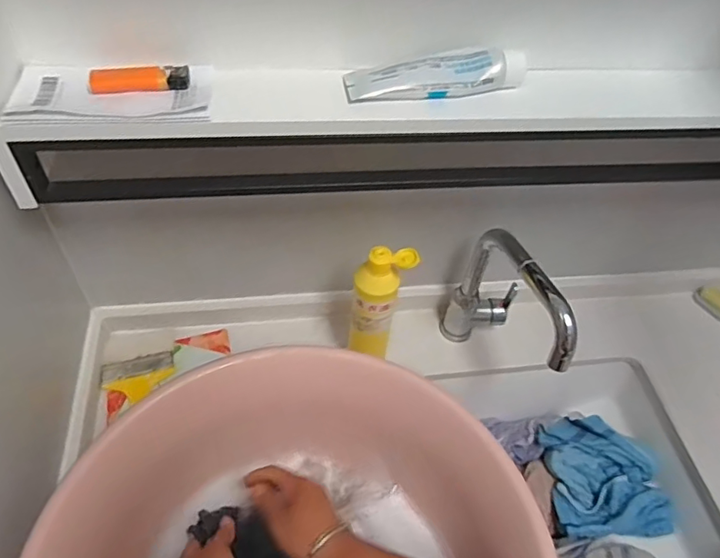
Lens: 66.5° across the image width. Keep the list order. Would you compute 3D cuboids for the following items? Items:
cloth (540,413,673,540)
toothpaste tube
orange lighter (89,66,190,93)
[{"bbox_3d":[0.334,0.268,0.749,0.140,0.051,0.153,0,51,-6],"label":"cloth"},{"bbox_3d":[0.070,-0.187,0.498,0.162,0.029,0.046,-5,52,-10],"label":"toothpaste tube"},{"bbox_3d":[-0.188,-0.170,0.468,0.081,0.014,0.021,-9,52,-13],"label":"orange lighter"}]

